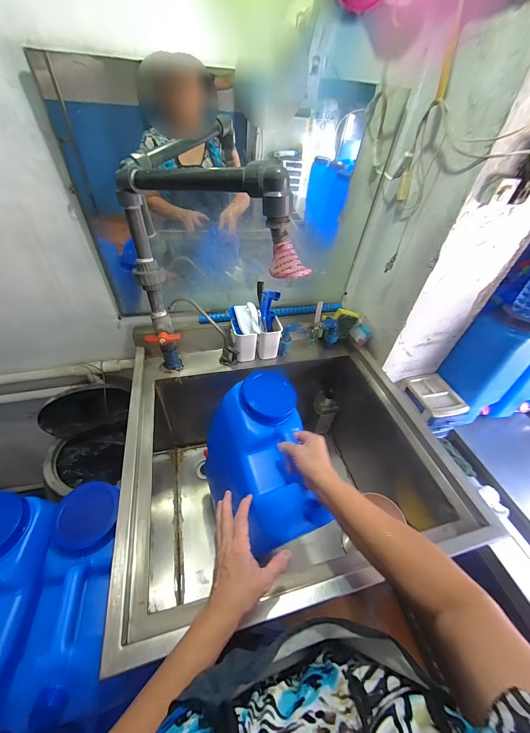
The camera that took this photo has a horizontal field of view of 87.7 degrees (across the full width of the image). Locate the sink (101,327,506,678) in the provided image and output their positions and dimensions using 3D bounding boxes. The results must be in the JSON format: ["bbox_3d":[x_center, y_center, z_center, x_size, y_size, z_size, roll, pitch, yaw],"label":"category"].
[{"bbox_3d":[0.024,0.300,0.827,0.760,0.473,0.668,-4,46,-10],"label":"sink"}]

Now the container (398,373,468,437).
[{"bbox_3d":[0.559,0.147,0.948,0.176,0.168,0.190,-12,47,-17],"label":"container"}]

